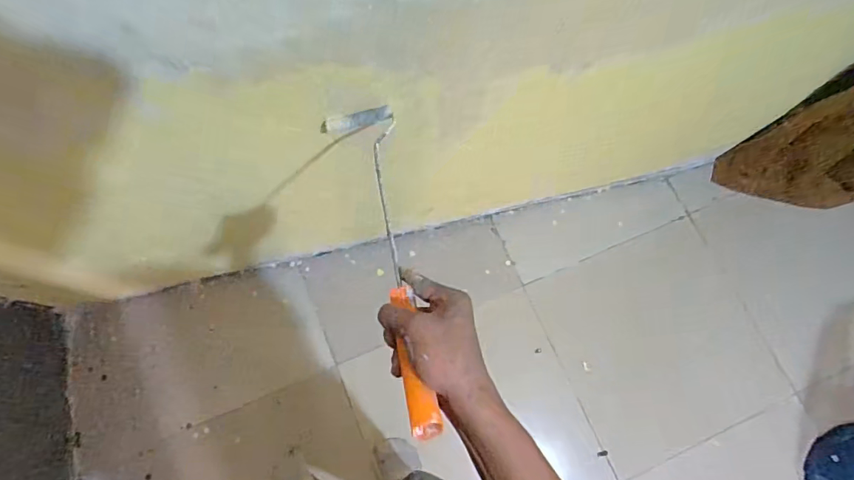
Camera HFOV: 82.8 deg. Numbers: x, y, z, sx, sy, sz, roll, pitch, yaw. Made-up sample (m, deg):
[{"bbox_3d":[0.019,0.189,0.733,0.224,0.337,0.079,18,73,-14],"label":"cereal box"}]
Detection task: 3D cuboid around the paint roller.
[{"bbox_3d":[-0.060,-0.031,0.578,0.104,0.043,0.568,-14,40,-4],"label":"paint roller"}]

